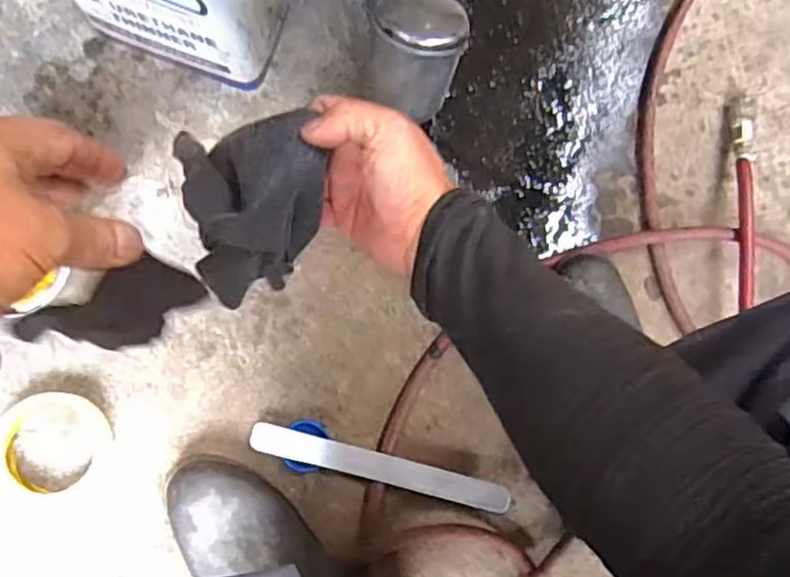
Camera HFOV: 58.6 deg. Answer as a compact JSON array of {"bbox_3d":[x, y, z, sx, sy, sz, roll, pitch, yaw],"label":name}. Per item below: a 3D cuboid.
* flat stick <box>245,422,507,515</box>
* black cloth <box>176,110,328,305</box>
[{"bbox_3d":[-0.012,0.169,0.662,0.248,0.007,0.025,16,79,-4],"label":"flat stick"},{"bbox_3d":[-0.085,-0.047,0.434,0.086,0.079,0.101,-7,87,1],"label":"black cloth"}]

